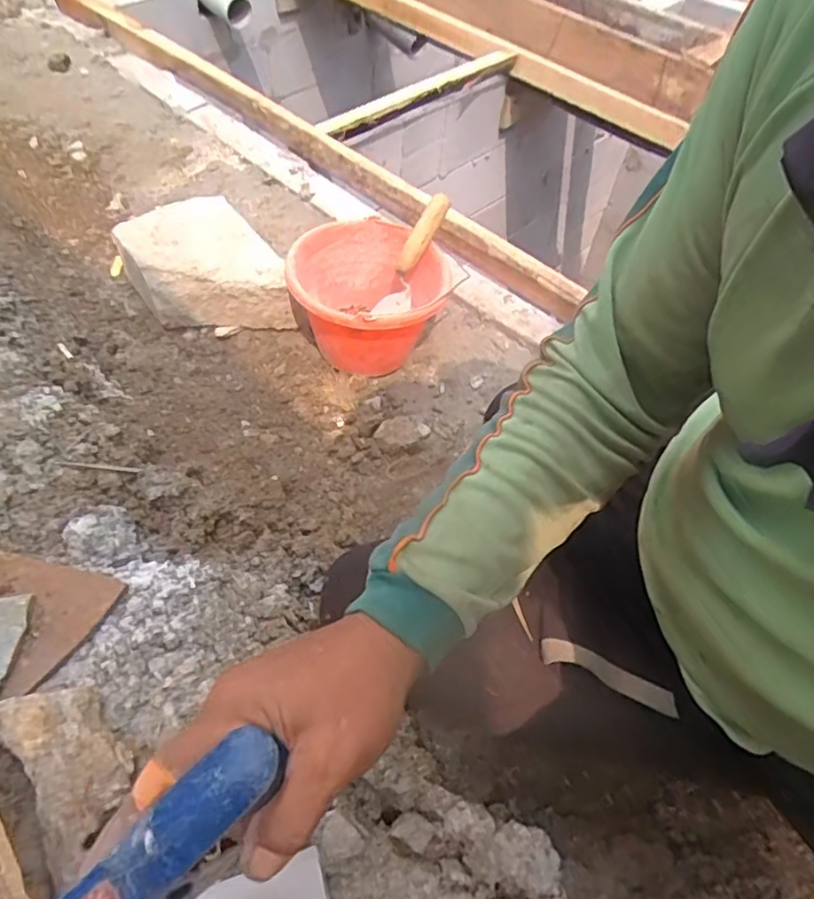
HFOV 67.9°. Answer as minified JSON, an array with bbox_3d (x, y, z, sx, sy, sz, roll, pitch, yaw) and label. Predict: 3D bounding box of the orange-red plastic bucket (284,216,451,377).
[{"bbox_3d":[-0.059,-0.235,0.970,0.238,0.162,0.228,2,55,-3],"label":"orange-red plastic bucket"}]

